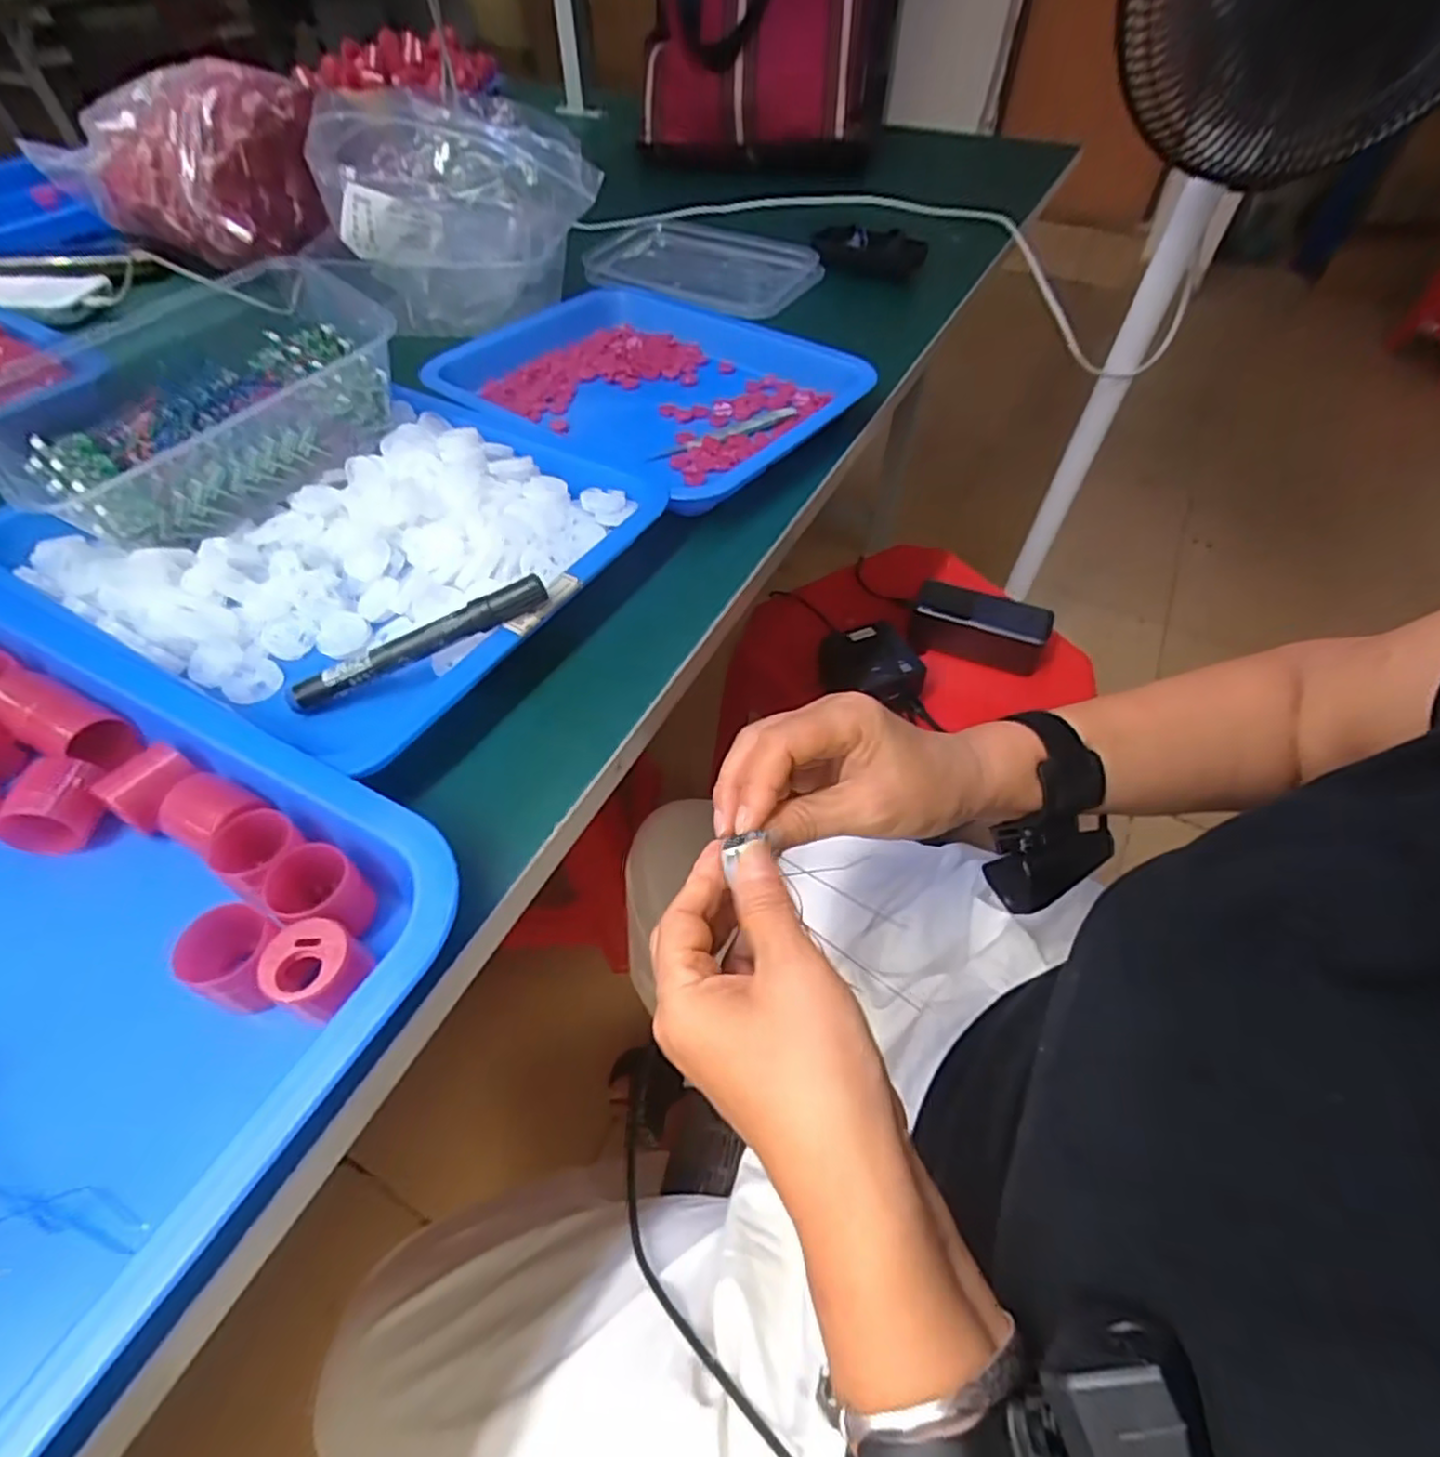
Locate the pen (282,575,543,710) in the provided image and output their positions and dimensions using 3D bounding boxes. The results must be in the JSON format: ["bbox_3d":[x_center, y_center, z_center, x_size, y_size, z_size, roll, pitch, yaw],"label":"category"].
[{"bbox_3d":[-0.143,-0.040,0.330,0.128,0.014,0.011,-25,54,-1],"label":"pen"}]

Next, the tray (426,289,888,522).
[{"bbox_3d":[-0.051,-0.251,0.510,0.269,0.033,0.215,30,57,22],"label":"tray"}]

